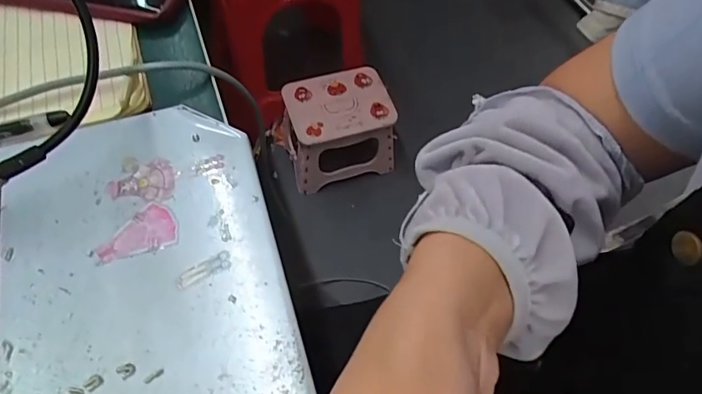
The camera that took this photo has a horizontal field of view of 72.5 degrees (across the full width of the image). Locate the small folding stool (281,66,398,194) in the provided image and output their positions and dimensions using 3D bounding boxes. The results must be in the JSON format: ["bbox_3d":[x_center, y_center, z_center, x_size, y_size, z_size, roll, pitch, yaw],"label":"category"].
[{"bbox_3d":[-0.027,-0.149,1.128,0.243,0.242,0.149,-17,62,-12],"label":"small folding stool"}]

